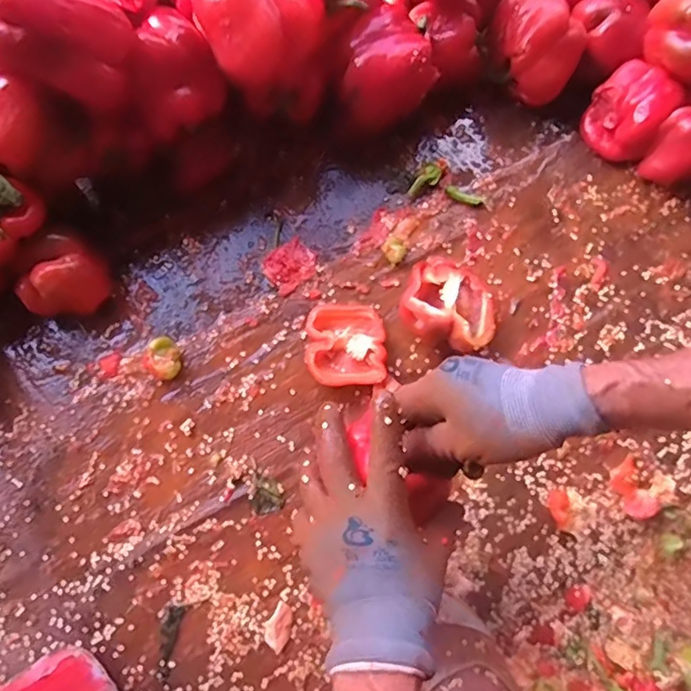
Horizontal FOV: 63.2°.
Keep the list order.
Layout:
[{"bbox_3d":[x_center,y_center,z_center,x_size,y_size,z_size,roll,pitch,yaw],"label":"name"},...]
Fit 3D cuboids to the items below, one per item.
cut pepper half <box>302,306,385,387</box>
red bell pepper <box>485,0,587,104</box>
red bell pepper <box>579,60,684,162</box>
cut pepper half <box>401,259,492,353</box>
[{"bbox_3d":[0.001,0.000,0.555,0.077,0.030,0.083,2,74,-1],"label":"cut pepper half"},{"bbox_3d":[0.204,-0.330,0.603,0.105,0.073,0.083,37,77,8],"label":"red bell pepper"},{"bbox_3d":[0.312,-0.257,0.618,0.083,0.078,0.074,34,76,7],"label":"red bell pepper"},{"bbox_3d":[0.104,-0.043,0.564,0.093,0.044,0.093,16,75,3],"label":"cut pepper half"}]

